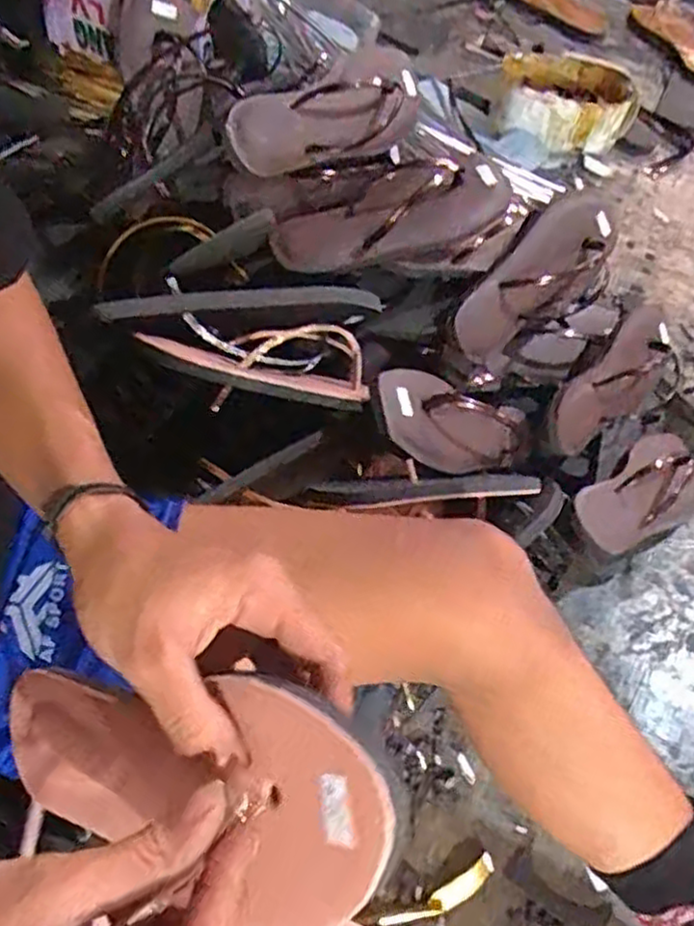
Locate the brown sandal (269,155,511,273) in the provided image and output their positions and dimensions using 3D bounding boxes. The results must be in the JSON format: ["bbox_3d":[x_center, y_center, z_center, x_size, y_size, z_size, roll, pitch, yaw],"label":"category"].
[{"bbox_3d":[0.041,-0.227,0.653,0.227,0.055,0.069,-14,57,-15],"label":"brown sandal"}]

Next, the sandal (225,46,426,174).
[{"bbox_3d":[-0.015,-0.324,0.675,0.229,0.045,0.082,-29,106,-22],"label":"sandal"}]

